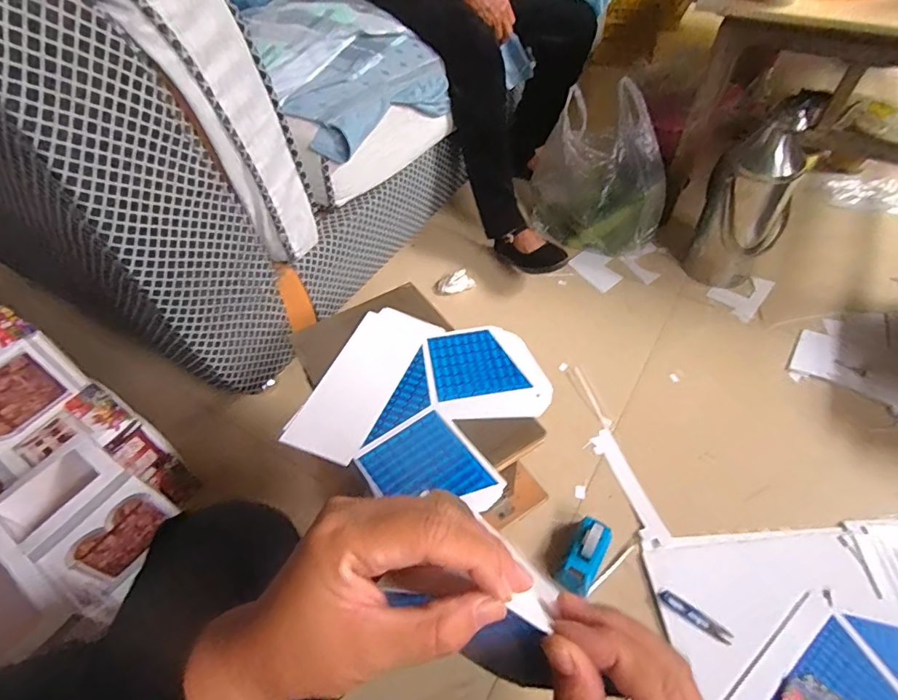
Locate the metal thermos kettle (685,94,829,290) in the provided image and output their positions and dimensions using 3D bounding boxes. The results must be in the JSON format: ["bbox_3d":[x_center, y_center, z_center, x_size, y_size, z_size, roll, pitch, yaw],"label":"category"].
[{"bbox_3d":[0.668,-0.324,1.078,0.178,0.380,0.117,-6,50,-3],"label":"metal thermos kettle"}]

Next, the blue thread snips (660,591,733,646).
[{"bbox_3d":[0.365,0.395,0.735,0.103,0.007,0.022,31,58,25],"label":"blue thread snips"}]

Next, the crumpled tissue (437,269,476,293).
[{"bbox_3d":[0.018,-0.168,1.210,0.087,0.039,0.038,-11,50,-7],"label":"crumpled tissue"}]

